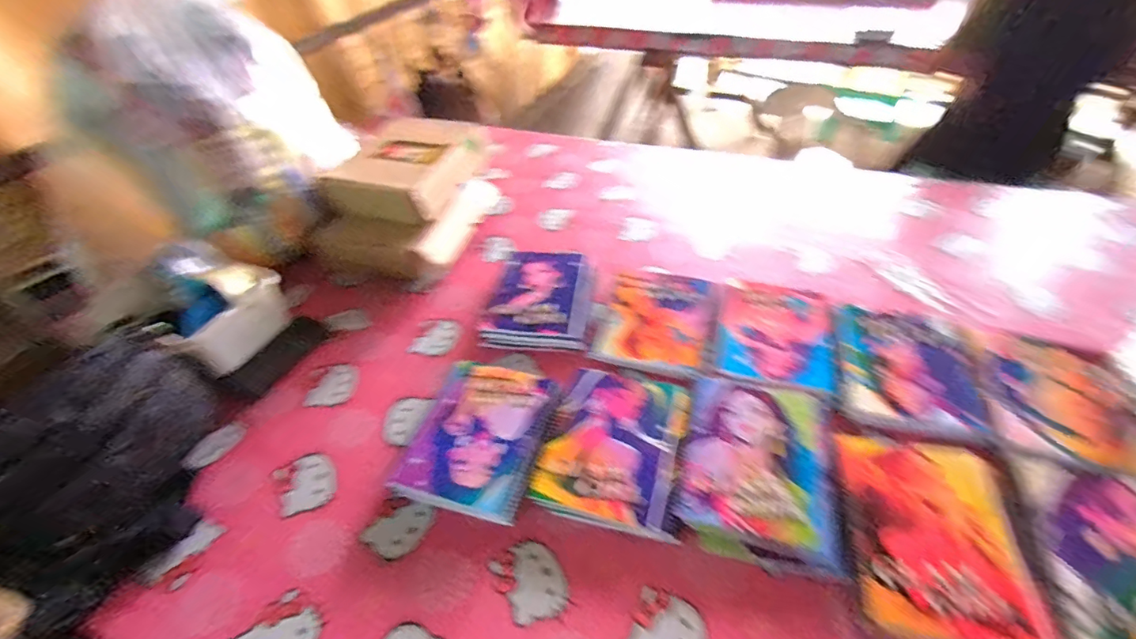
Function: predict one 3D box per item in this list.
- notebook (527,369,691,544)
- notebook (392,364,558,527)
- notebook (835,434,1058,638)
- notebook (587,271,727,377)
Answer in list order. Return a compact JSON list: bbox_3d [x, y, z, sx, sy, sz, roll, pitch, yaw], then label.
[{"bbox_3d":[0.059,0.153,0.618,0.161,0.009,0.207,10,47,15],"label":"notebook"},{"bbox_3d":[-0.112,0.152,0.648,0.167,0.034,0.209,10,47,15],"label":"notebook"},{"bbox_3d":[0.381,0.222,0.517,0.158,0.022,0.215,7,46,12],"label":"notebook"},{"bbox_3d":[0.143,-0.007,0.764,0.174,0.009,0.205,12,47,17],"label":"notebook"}]

